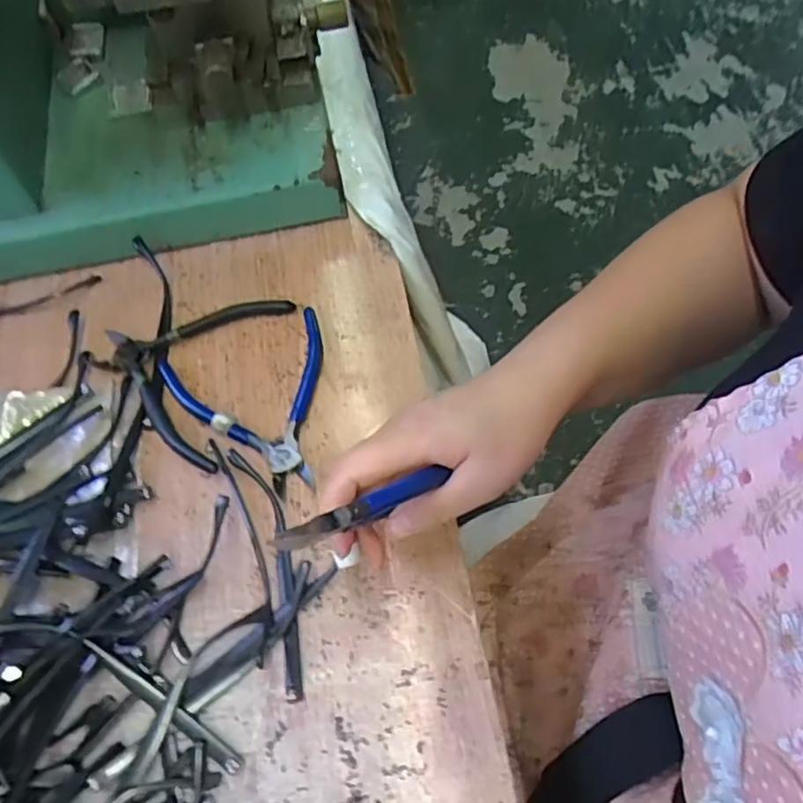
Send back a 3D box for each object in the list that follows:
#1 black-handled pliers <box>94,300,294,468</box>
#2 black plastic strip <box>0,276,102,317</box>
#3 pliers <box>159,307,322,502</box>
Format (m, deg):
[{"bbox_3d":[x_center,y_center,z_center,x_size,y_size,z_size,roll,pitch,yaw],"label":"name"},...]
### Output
[{"bbox_3d":[-0.140,-0.025,0.417,0.105,0.014,0.123,14,65,10],"label":"black-handled pliers"},{"bbox_3d":[-0.279,-0.067,0.458,0.140,0.009,0.023,-9,63,-1],"label":"black plastic strip"},{"bbox_3d":[-0.084,0.004,0.403,0.099,0.011,0.109,-21,64,-7],"label":"pliers"}]

